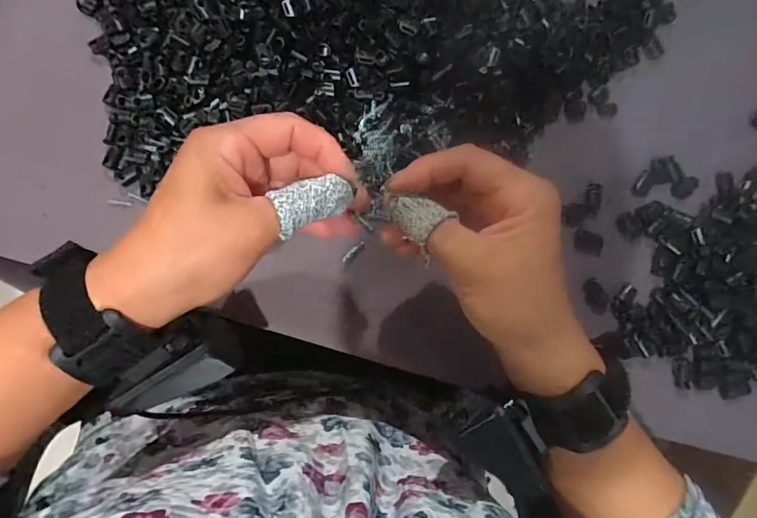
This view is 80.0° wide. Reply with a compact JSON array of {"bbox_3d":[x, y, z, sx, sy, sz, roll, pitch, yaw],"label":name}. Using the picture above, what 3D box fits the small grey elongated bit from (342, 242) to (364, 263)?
[{"bbox_3d":[-0.018,-0.005,0.326,0.020,0.004,0.005,-44,88,-9],"label":"small grey elongated bit"}]

